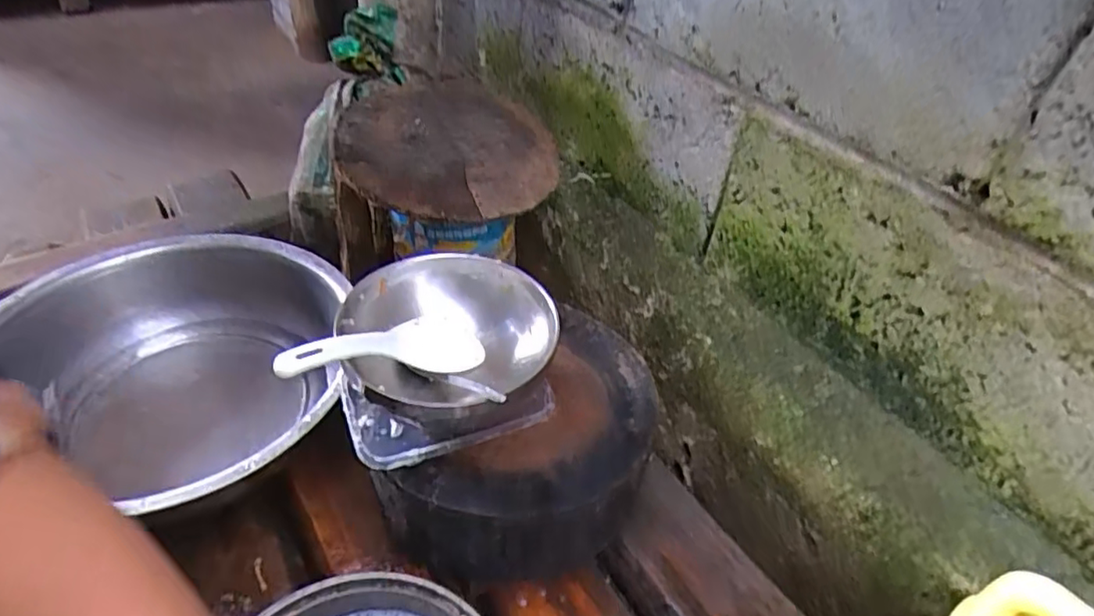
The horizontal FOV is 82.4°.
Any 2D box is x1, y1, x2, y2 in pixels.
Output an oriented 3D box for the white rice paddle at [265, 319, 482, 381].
[{"bbox_3d":[-0.127,0.029,0.493,0.061,0.036,0.173,37,22,31],"label":"white rice paddle"}]

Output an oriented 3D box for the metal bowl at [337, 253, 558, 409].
[{"bbox_3d":[-0.083,0.029,0.517,0.156,0.067,0.166,3,42,-3],"label":"metal bowl"}]

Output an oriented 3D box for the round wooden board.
[{"bbox_3d":[-0.111,-0.190,0.711,0.233,0.035,0.261,5,50,-4],"label":"round wooden board"}]

